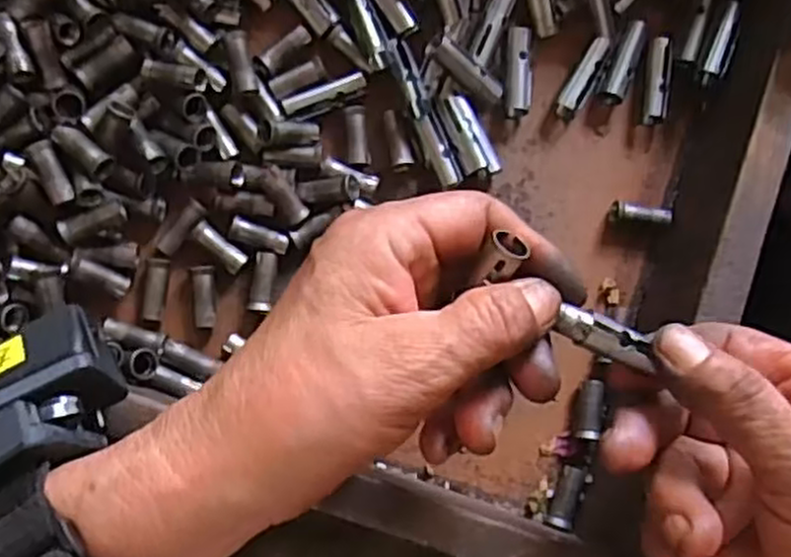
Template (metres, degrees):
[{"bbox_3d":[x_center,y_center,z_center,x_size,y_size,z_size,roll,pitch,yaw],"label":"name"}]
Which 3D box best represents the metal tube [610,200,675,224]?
[{"bbox_3d":[0.106,-0.028,0.334,0.026,0.005,0.009,7,81,17],"label":"metal tube"}]

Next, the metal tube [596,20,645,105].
[{"bbox_3d":[0.101,-0.096,0.344,0.012,0.010,0.037,23,82,2],"label":"metal tube"}]

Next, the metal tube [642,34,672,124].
[{"bbox_3d":[0.116,-0.088,0.345,0.009,0.011,0.038,9,82,0],"label":"metal tube"}]

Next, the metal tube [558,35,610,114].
[{"bbox_3d":[0.083,-0.089,0.340,0.009,0.007,0.037,31,82,4],"label":"metal tube"}]

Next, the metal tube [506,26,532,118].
[{"bbox_3d":[0.054,-0.090,0.340,0.011,0.012,0.038,3,82,0],"label":"metal tube"}]

